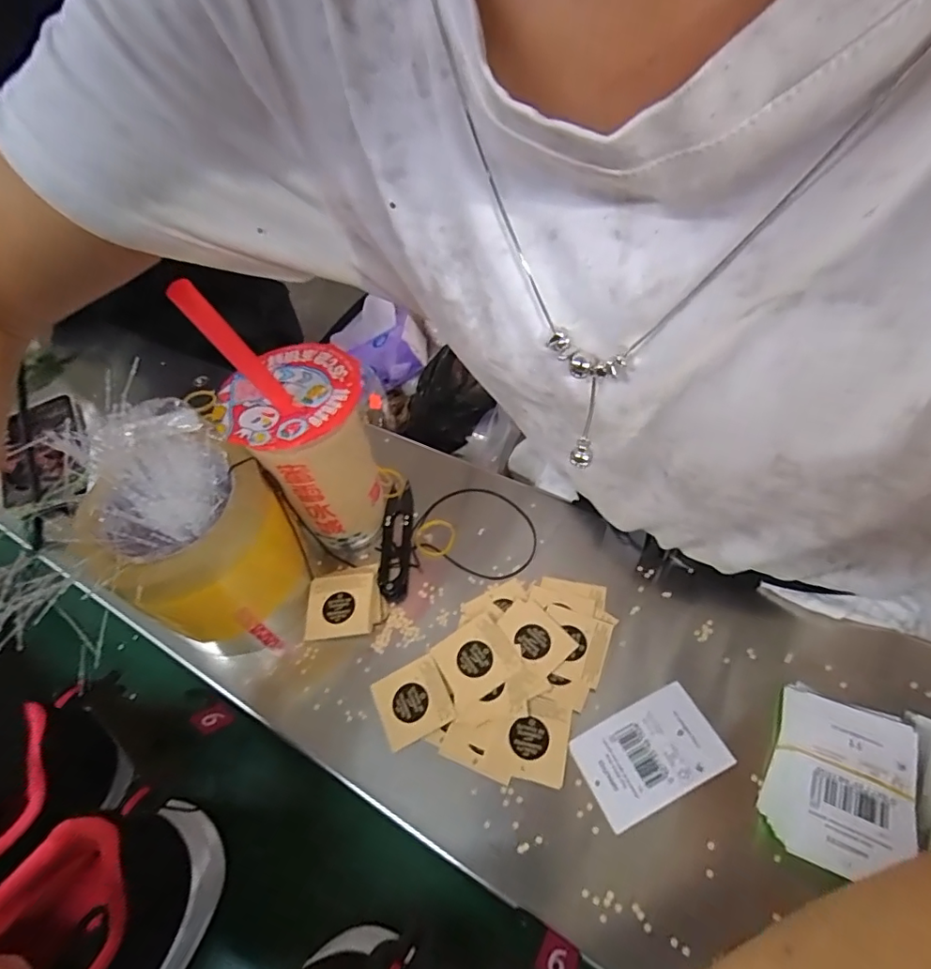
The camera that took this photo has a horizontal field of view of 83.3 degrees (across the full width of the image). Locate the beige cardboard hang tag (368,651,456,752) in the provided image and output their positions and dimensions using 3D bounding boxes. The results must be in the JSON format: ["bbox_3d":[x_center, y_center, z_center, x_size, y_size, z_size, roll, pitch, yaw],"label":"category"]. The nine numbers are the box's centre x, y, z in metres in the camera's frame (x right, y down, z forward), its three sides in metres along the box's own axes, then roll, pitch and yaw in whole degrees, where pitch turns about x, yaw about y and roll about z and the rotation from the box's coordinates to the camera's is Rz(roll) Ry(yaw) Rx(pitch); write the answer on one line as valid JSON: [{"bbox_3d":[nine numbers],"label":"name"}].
[{"bbox_3d":[-0.033,0.132,0.323,0.043,0.005,0.043,-19,50,-12],"label":"beige cardboard hang tag"}]

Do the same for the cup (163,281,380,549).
[{"bbox_3d":[-0.103,-0.038,0.332,0.079,0.203,0.080,-2,48,3],"label":"cup"}]

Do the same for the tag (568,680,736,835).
[{"bbox_3d":[0.103,0.148,0.291,0.076,0.004,0.048,-22,50,-14],"label":"tag"}]

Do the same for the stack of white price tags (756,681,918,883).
[{"bbox_3d":[0.186,0.148,0.263,0.052,0.029,0.085,22,54,22],"label":"stack of white price tags"}]

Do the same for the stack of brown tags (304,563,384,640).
[{"bbox_3d":[-0.085,0.081,0.362,0.050,0.008,0.050,-8,48,-3],"label":"stack of brown tags"}]

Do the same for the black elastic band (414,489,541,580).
[{"bbox_3d":[0.011,0.034,0.402,0.095,0.006,0.071,24,55,24],"label":"black elastic band"}]

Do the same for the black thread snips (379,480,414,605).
[{"bbox_3d":[-0.053,0.042,0.399,0.023,0.012,0.099,-1,48,4],"label":"black thread snips"}]

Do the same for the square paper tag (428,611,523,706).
[{"bbox_3d":[0.007,0.109,0.334,0.048,0.005,0.042,-27,52,-18],"label":"square paper tag"}]

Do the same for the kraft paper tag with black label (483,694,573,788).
[{"bbox_3d":[0.037,0.146,0.304,0.043,0.004,0.044,9,56,14],"label":"kraft paper tag with black label"}]

